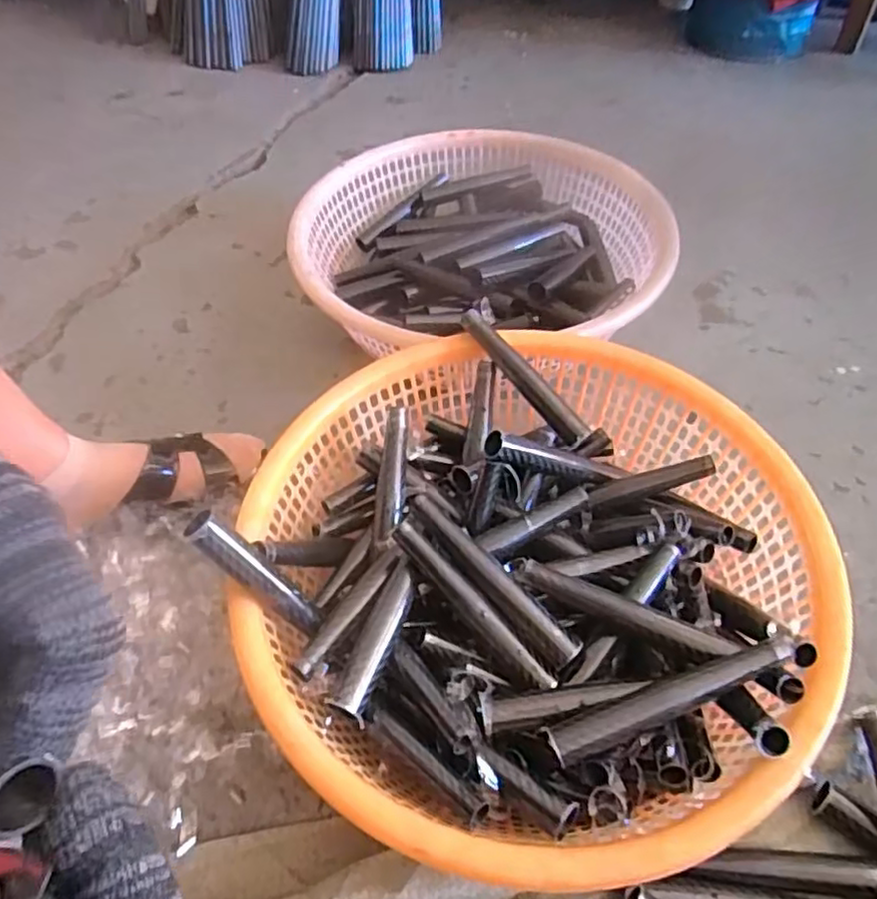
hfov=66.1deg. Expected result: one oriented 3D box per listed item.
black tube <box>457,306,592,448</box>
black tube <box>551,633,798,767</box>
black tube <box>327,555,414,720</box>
[{"bbox_3d":[0.073,-0.063,0.572,0.020,0.016,0.146,-37,79,-24],"label":"black tube"},{"bbox_3d":[0.141,0.148,0.407,0.155,0.025,0.023,-18,54,-10],"label":"black tube"},{"bbox_3d":[-0.041,0.124,0.449,0.024,0.017,0.108,12,55,13],"label":"black tube"}]

